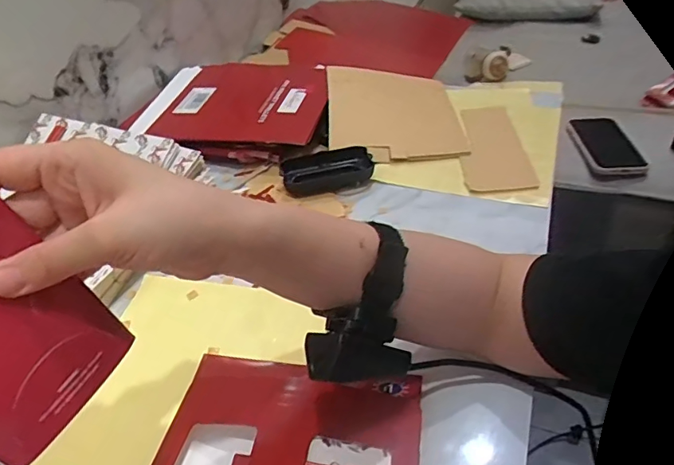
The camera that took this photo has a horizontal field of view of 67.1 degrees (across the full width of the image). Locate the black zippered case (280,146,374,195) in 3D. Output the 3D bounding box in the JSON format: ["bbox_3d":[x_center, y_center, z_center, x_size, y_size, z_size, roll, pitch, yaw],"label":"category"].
[{"bbox_3d":[-0.012,-0.076,0.625,0.108,0.029,0.056,-10,42,-3],"label":"black zippered case"}]

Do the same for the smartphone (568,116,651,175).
[{"bbox_3d":[0.399,-0.136,0.762,0.077,0.015,0.162,-2,42,6],"label":"smartphone"}]

